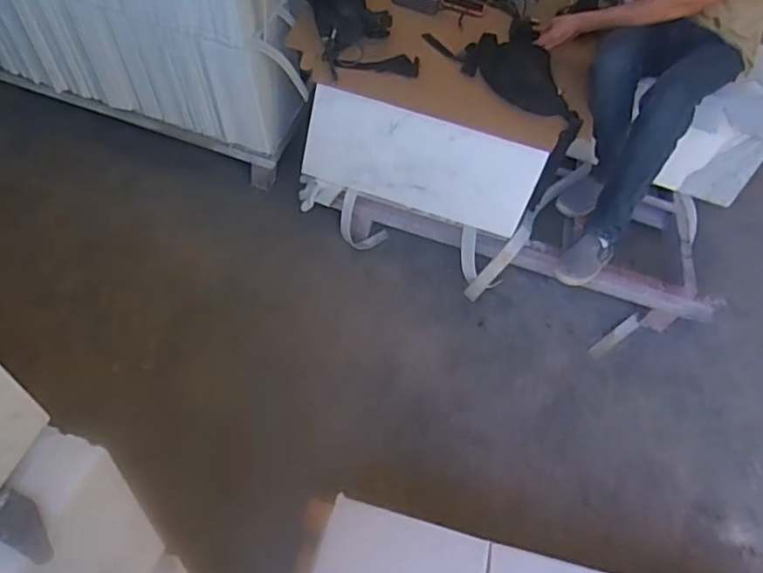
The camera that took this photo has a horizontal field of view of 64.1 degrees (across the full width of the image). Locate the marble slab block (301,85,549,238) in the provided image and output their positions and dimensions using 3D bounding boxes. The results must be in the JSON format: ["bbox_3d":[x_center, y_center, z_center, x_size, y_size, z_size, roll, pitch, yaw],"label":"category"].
[{"bbox_3d":[0.098,-0.325,1.622,0.604,0.281,0.021,18,36,1],"label":"marble slab block"}]

